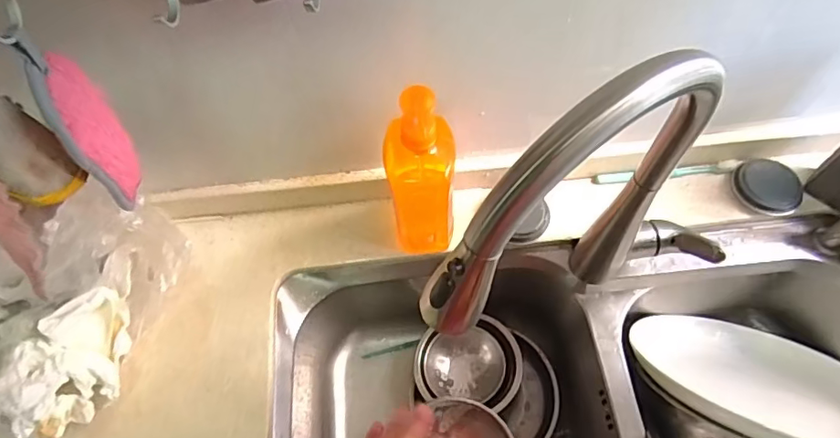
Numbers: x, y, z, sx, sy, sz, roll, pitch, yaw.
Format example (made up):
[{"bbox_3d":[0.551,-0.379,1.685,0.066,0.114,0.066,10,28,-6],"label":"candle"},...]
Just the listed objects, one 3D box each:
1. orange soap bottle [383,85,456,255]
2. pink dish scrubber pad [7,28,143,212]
[{"bbox_3d":[0.003,-0.037,0.571,0.069,0.246,0.063,-6,62,0],"label":"orange soap bottle"},{"bbox_3d":[-0.228,-0.066,0.356,0.014,0.141,0.070,-15,62,-5],"label":"pink dish scrubber pad"}]

